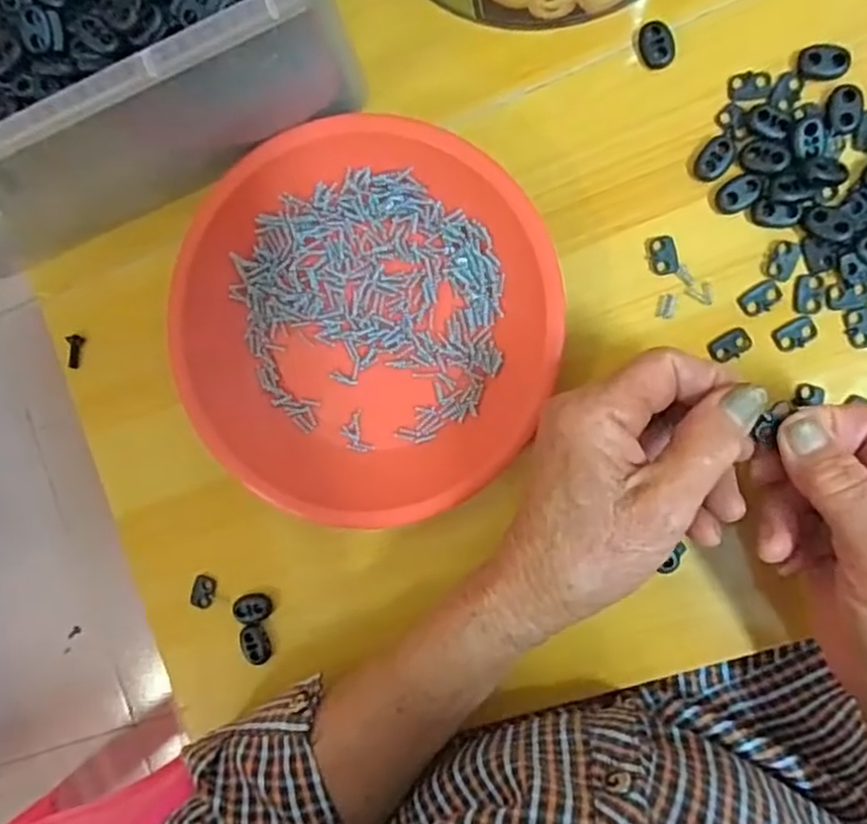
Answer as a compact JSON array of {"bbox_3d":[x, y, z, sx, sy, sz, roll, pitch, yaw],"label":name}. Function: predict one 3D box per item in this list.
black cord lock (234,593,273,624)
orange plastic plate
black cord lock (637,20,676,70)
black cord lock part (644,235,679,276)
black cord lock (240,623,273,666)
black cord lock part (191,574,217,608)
[{"bbox_3d":[-0.098,0.107,0.382,0.019,0.006,0.015,-21,89,10],"label":"black cord lock"},{"bbox_3d":[-0.037,-0.046,0.345,0.183,0.035,0.194,0,93,10],"label":"orange plastic plate"},{"bbox_3d":[0.106,-0.174,0.329,0.015,0.004,0.022,-12,91,10],"label":"black cord lock"},{"bbox_3d":[0.110,-0.075,0.335,0.013,0.004,0.019,-12,91,10],"label":"black cord lock part"},{"bbox_3d":[-0.097,0.127,0.383,0.015,0.006,0.023,-17,90,10],"label":"black cord lock"},{"bbox_3d":[-0.128,0.100,0.389,0.012,0.006,0.017,8,96,8],"label":"black cord lock part"}]

